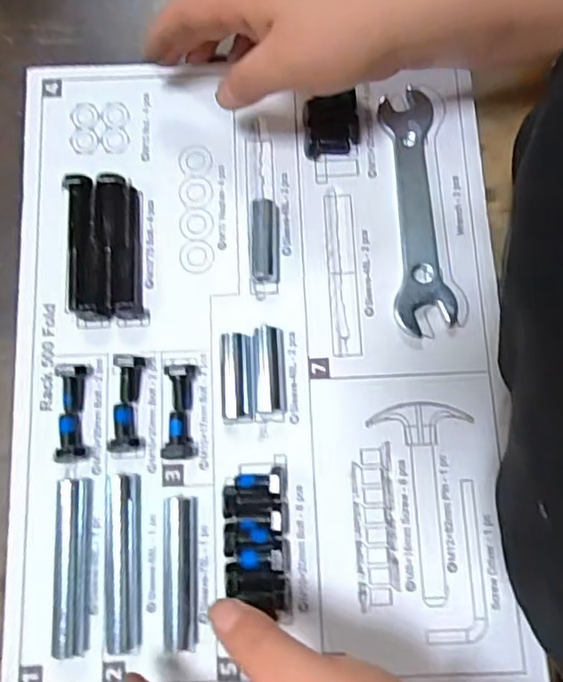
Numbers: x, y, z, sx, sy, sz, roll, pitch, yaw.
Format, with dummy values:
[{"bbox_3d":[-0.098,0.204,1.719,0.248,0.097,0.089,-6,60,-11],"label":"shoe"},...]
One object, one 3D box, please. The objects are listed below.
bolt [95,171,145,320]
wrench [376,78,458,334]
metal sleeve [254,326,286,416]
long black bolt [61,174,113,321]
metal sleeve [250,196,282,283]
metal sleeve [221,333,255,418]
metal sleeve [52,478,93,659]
[{"bbox_3d":[-0.093,-0.057,0.346,0.021,0.017,0.086,-9,79,-2],"label":"bolt"},{"bbox_3d":[0.080,-0.080,0.355,0.033,0.008,0.152,-3,79,-1],"label":"wrench"},{"bbox_3d":[-0.007,0.016,0.333,0.017,0.013,0.048,-2,79,0],"label":"metal sleeve"},{"bbox_3d":[-0.116,-0.054,0.346,0.025,0.015,0.085,-9,79,-2],"label":"long black bolt"},{"bbox_3d":[-0.010,-0.061,0.348,0.017,0.014,0.050,-1,79,0],"label":"metal sleeve"},{"bbox_3d":[-0.025,0.019,0.333,0.017,0.013,0.047,-3,79,-1],"label":"metal sleeve"},{"bbox_3d":[-0.111,0.118,0.313,0.017,0.013,0.087,-2,79,0],"label":"metal sleeve"}]

